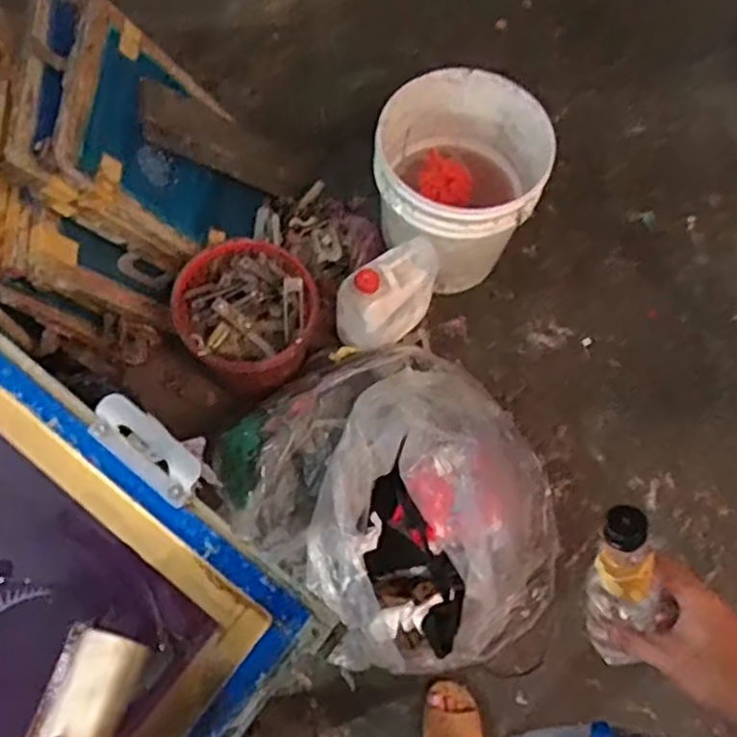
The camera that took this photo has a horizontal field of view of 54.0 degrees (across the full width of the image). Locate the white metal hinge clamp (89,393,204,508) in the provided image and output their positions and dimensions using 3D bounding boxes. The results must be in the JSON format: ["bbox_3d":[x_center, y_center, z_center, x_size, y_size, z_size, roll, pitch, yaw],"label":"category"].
[{"bbox_3d":[-0.211,0.075,0.685,0.118,0.030,0.048,38,72,12],"label":"white metal hinge clamp"}]

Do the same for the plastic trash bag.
[{"bbox_3d":[0.061,0.224,1.249,0.500,0.316,0.598,-37,74,-15],"label":"plastic trash bag"}]

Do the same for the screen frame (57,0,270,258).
[{"bbox_3d":[-0.353,-0.397,1.312,0.051,0.435,0.337,-8,68,31],"label":"screen frame"}]

